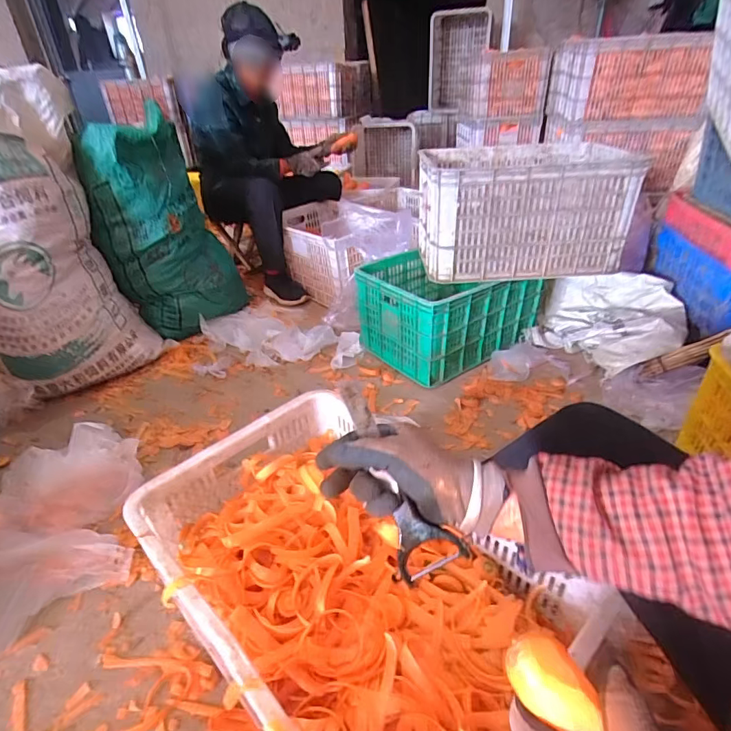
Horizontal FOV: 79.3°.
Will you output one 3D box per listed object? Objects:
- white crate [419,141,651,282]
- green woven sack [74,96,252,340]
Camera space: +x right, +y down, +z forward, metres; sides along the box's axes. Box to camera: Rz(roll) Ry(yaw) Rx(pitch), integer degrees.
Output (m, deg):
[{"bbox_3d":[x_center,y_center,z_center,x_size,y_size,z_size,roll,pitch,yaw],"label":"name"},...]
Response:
[{"bbox_3d":[0.406,-0.436,1.222,0.483,0.265,0.340,-3,33,1],"label":"white crate"},{"bbox_3d":[-0.615,-0.430,1.406,0.298,0.585,0.307,1,34,7],"label":"green woven sack"}]

